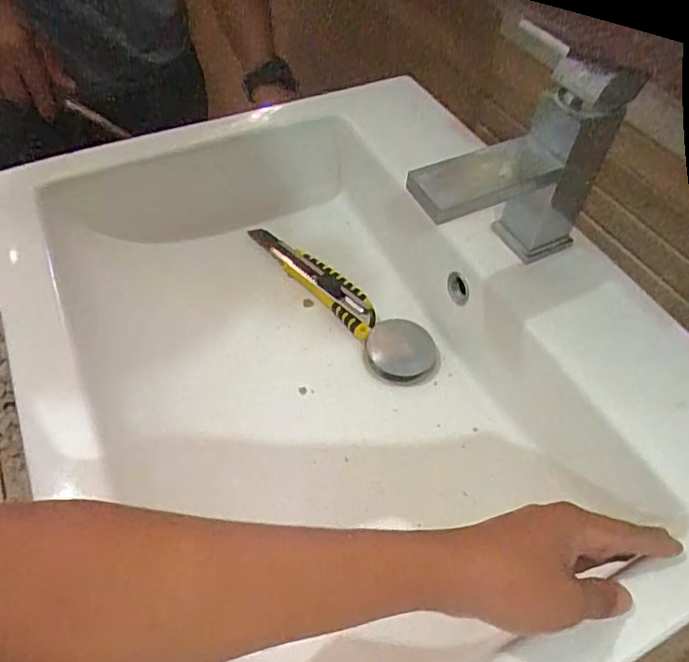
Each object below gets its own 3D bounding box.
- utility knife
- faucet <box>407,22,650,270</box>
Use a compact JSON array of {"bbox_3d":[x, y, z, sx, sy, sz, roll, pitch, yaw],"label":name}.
[{"bbox_3d":[-0.030,-0.056,0.575,0.036,0.016,0.165,-34,60,-27],"label":"utility knife"},{"bbox_3d":[0.117,-0.108,0.409,0.161,0.151,0.053,-21,55,-19],"label":"faucet"}]

